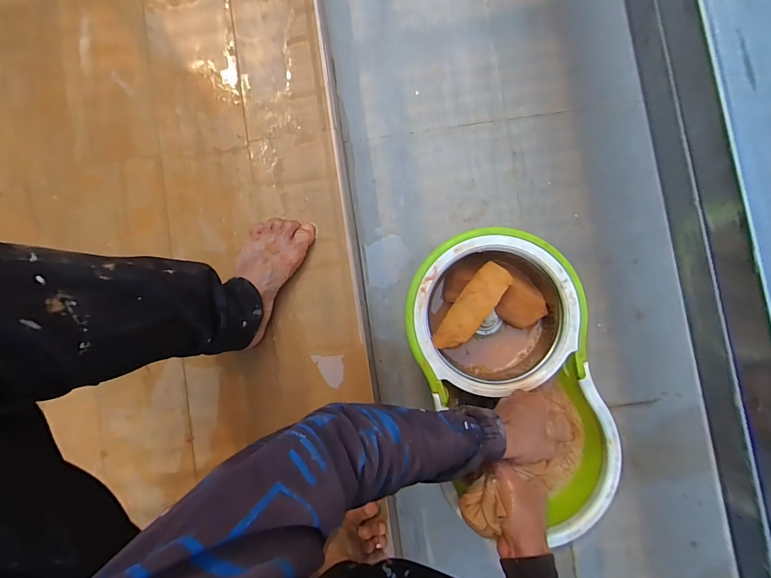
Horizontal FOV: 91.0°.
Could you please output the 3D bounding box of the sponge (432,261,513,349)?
[{"bbox_3d":[0.121,0.024,0.534,0.052,0.052,0.147,39,89,2],"label":"sponge"}]

